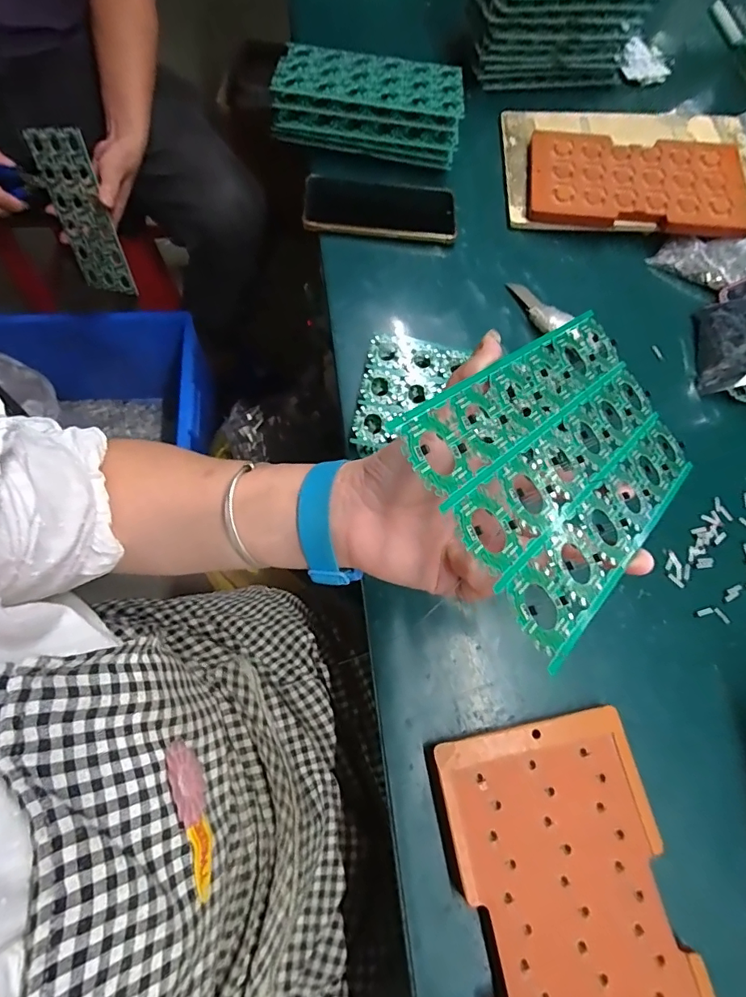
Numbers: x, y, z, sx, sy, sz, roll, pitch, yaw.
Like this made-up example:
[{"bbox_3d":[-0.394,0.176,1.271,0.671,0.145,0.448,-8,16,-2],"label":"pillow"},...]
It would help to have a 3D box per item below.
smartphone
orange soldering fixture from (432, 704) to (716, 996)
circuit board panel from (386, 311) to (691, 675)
[{"bbox_3d":[0.009,-0.326,0.534,0.165,0.014,0.087,3,67,-5],"label":"smartphone"},{"bbox_3d":[0.131,0.274,0.309,0.139,0.023,0.236,-11,67,-4],"label":"orange soldering fixture"},{"bbox_3d":[0.106,-0.025,0.252,0.197,0.004,0.118,-34,91,-36],"label":"circuit board panel"}]

